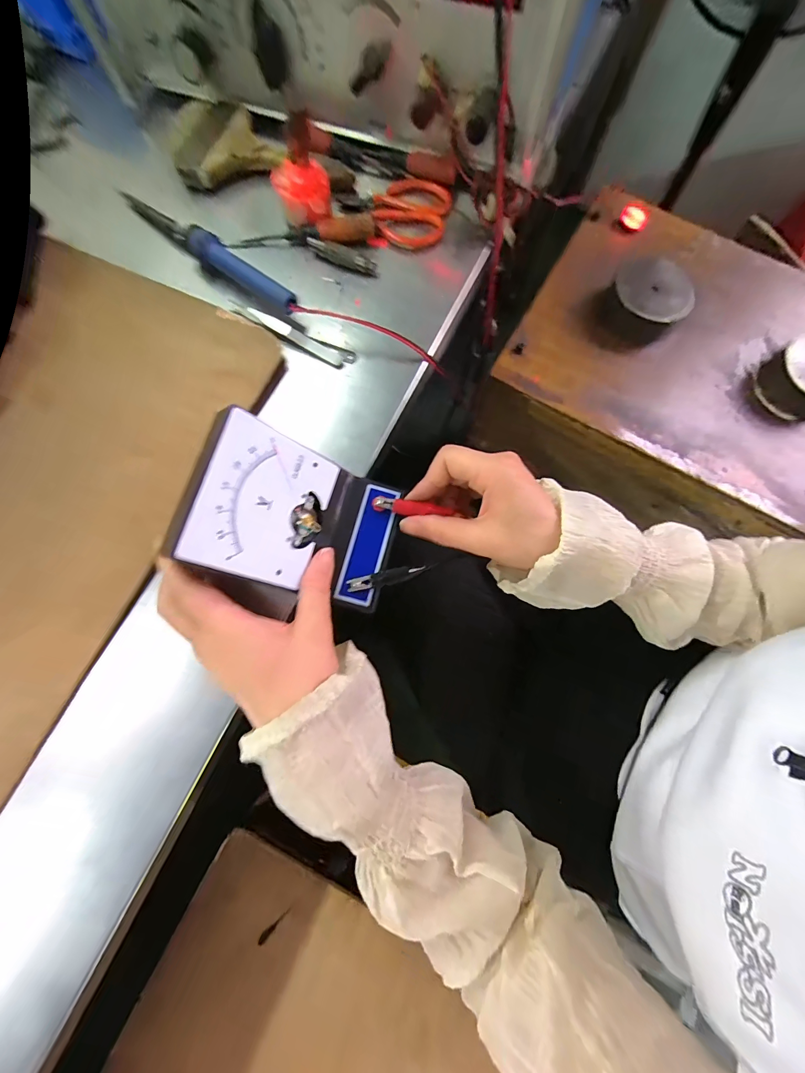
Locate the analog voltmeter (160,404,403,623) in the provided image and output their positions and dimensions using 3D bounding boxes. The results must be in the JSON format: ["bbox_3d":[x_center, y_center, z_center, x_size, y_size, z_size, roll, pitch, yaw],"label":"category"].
[{"bbox_3d":[-0.065,-0.008,0.244,0.108,0.092,0.105,14,78,4],"label":"analog voltmeter"}]

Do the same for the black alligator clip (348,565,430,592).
[{"bbox_3d":[-0.010,0.029,0.263,0.057,0.005,0.010,-12,77,-16],"label":"black alligator clip"}]

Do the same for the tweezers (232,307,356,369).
[{"bbox_3d":[-0.095,-0.177,0.324,0.113,0.012,0.021,25,77,7],"label":"tweezers"}]

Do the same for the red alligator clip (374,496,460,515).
[{"bbox_3d":[0.010,-0.021,0.274,0.060,0.005,0.012,7,77,-7],"label":"red alligator clip"}]

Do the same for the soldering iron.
[{"bbox_3d":[-0.181,-0.261,0.337,0.223,0.026,0.024,39,79,10],"label":"soldering iron"}]

